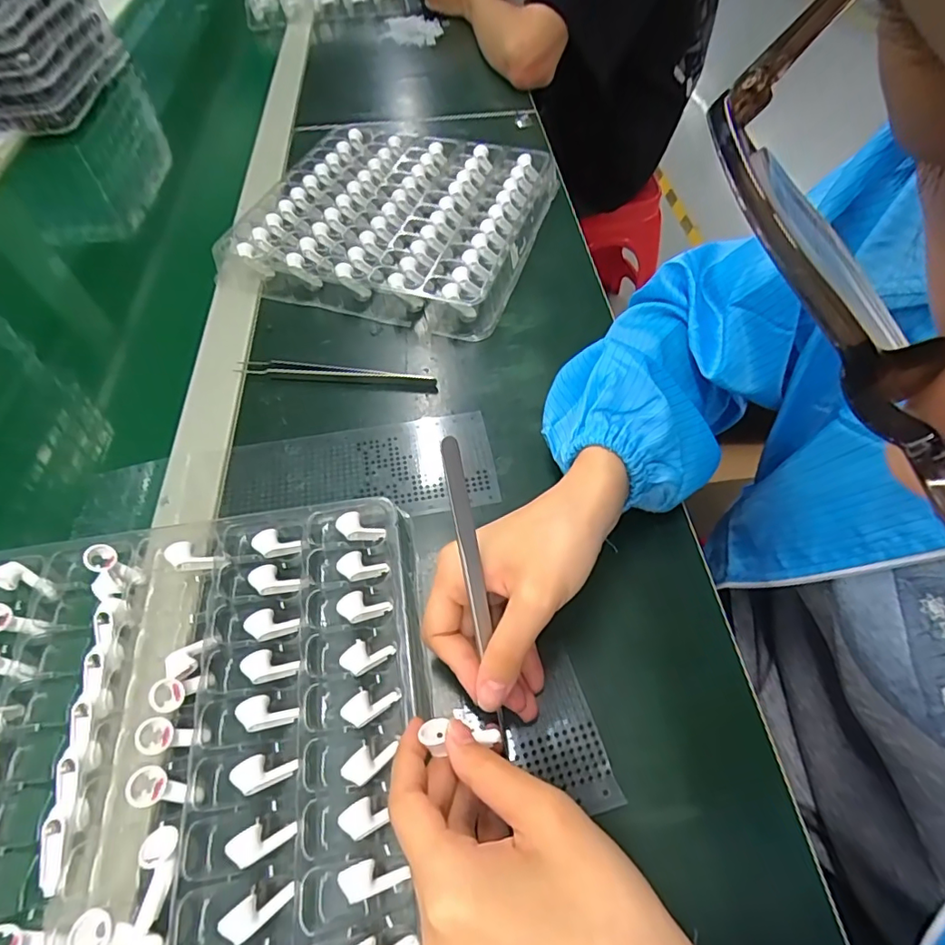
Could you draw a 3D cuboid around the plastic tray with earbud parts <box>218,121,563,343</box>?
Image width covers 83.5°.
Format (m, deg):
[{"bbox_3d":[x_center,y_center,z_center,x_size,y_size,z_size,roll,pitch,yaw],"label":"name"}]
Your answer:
[{"bbox_3d":[-0.076,-0.251,0.509,0.270,0.030,0.251,15,59,12],"label":"plastic tray with earbud parts"}]

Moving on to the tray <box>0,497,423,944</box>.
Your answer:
[{"bbox_3d":[-0.148,0.140,0.252,0.247,0.034,0.246,-8,57,-3],"label":"tray"}]

